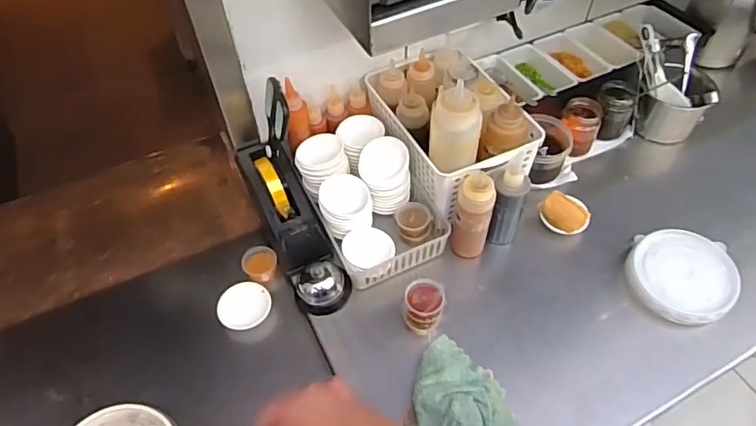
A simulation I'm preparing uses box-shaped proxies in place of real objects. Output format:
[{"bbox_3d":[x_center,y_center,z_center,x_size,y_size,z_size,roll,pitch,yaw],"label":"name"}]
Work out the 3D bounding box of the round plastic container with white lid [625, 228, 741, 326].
[{"bbox_3d":[0.429,0.088,0.731,0.138,0.034,0.135,-1,53,1],"label":"round plastic container with white lid"}]

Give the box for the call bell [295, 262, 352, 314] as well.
[{"bbox_3d":[-0.079,0.110,0.742,0.072,0.042,0.065,-36,59,-23],"label":"call bell"}]

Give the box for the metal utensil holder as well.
[{"bbox_3d":[0.524,-0.199,0.931,0.114,0.106,0.109,12,54,11],"label":"metal utensil holder"}]

